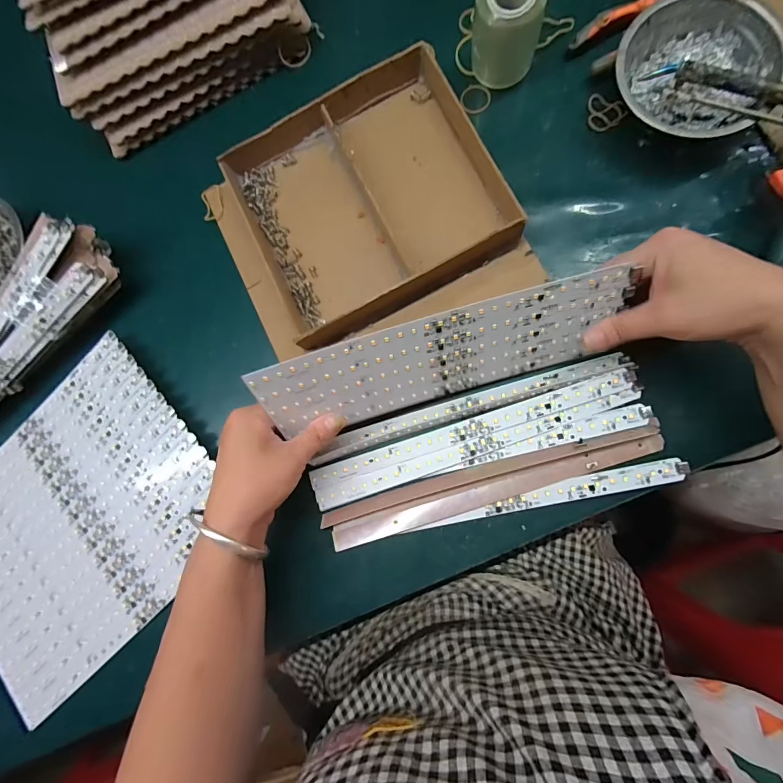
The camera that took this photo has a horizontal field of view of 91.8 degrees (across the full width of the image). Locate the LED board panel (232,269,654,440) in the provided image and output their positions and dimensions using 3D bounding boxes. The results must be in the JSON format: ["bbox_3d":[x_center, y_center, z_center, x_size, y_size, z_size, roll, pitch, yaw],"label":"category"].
[{"bbox_3d":[0.040,-0.025,0.294,0.278,0.081,0.008,-16,48,0],"label":"LED board panel"}]

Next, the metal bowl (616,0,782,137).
[{"bbox_3d":[0.253,-0.266,0.323,0.123,0.042,0.115,35,89,9],"label":"metal bowl"}]

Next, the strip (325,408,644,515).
[{"bbox_3d":[0.070,0.057,0.322,0.279,0.007,0.019,-16,76,7],"label":"strip"}]

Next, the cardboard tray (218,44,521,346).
[{"bbox_3d":[-0.020,-0.178,0.350,0.227,0.037,0.214,-24,83,5],"label":"cardboard tray"}]

